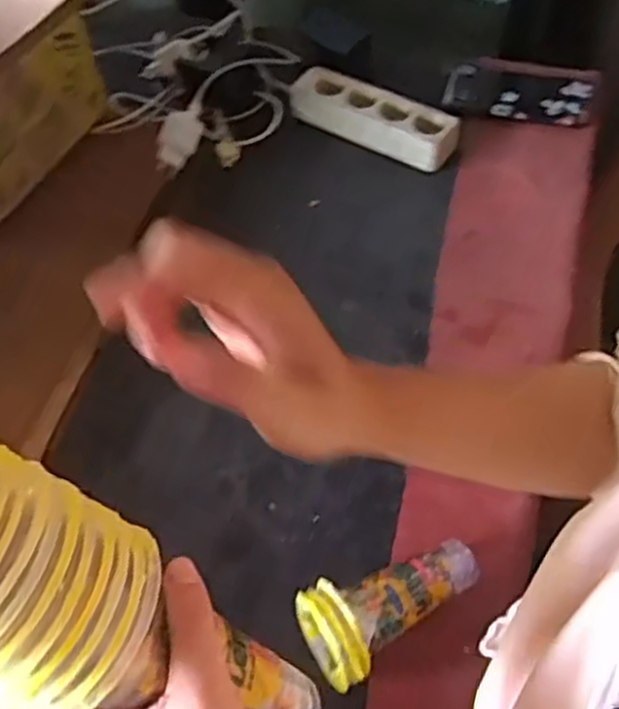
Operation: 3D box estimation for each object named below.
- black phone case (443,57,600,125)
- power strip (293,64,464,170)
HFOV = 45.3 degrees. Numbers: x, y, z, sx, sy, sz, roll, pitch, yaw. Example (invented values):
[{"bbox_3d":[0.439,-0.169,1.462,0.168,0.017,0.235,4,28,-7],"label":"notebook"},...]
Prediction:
[{"bbox_3d":[0.257,-0.323,0.893,0.178,0.011,0.096,7,59,6],"label":"black phone case"},{"bbox_3d":[0.075,-0.276,0.860,0.201,0.033,0.065,27,63,17],"label":"power strip"}]

